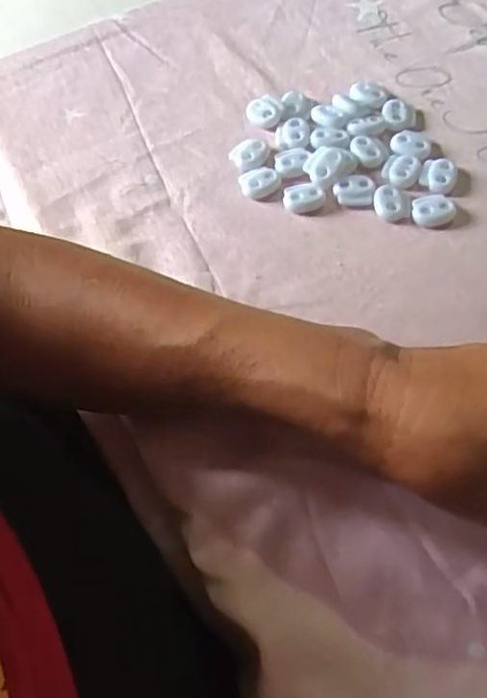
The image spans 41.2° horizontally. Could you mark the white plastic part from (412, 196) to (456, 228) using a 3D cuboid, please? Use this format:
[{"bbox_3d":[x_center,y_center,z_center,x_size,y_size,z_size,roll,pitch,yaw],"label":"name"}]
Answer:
[{"bbox_3d":[0.099,-0.072,0.335,0.023,0.007,0.016,-9,60,-2],"label":"white plastic part"}]

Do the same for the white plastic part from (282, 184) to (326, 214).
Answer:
[{"bbox_3d":[0.032,-0.080,0.343,0.021,0.005,0.015,-11,60,-3],"label":"white plastic part"}]

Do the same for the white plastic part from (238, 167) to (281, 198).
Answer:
[{"bbox_3d":[0.009,-0.090,0.349,0.022,0.005,0.017,-16,60,-6],"label":"white plastic part"}]

